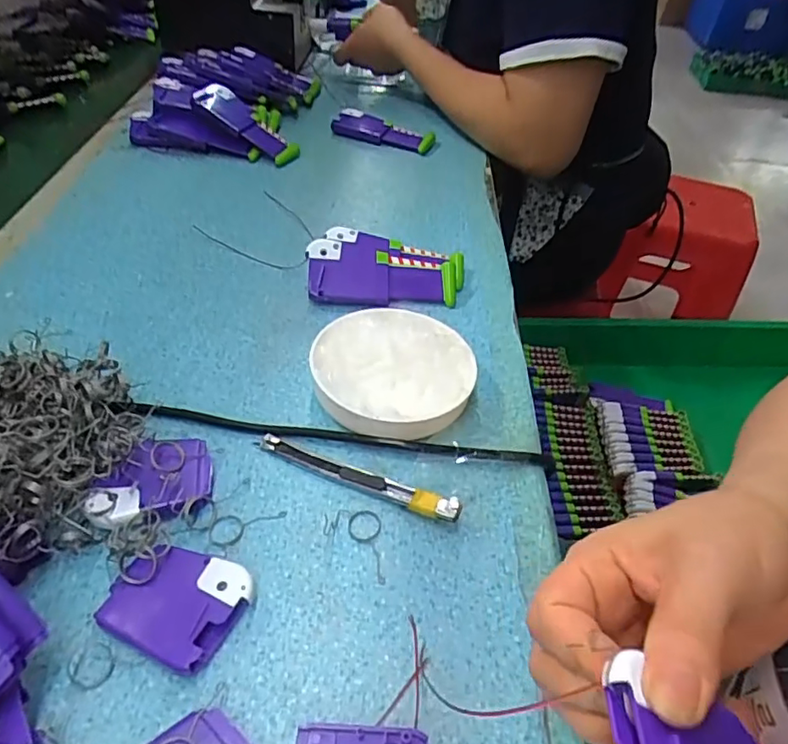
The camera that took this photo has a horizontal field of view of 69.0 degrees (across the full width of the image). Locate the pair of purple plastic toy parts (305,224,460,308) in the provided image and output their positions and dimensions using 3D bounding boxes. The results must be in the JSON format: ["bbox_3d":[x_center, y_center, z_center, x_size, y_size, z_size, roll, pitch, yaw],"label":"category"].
[{"bbox_3d":[-0.005,-0.084,0.473,0.123,0.032,0.081,8,45,1],"label":"pair of purple plastic toy parts"}]

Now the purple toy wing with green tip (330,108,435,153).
[{"bbox_3d":[-0.012,-0.290,0.689,0.120,0.016,0.059,18,46,11],"label":"purple toy wing with green tip"}]

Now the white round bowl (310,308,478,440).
[{"bbox_3d":[-0.001,0.002,0.383,0.103,0.030,0.103,4,45,-4],"label":"white round bowl"}]

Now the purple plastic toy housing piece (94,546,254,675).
[{"bbox_3d":[-0.103,0.111,0.277,0.060,0.015,0.051,22,47,14],"label":"purple plastic toy housing piece"}]

